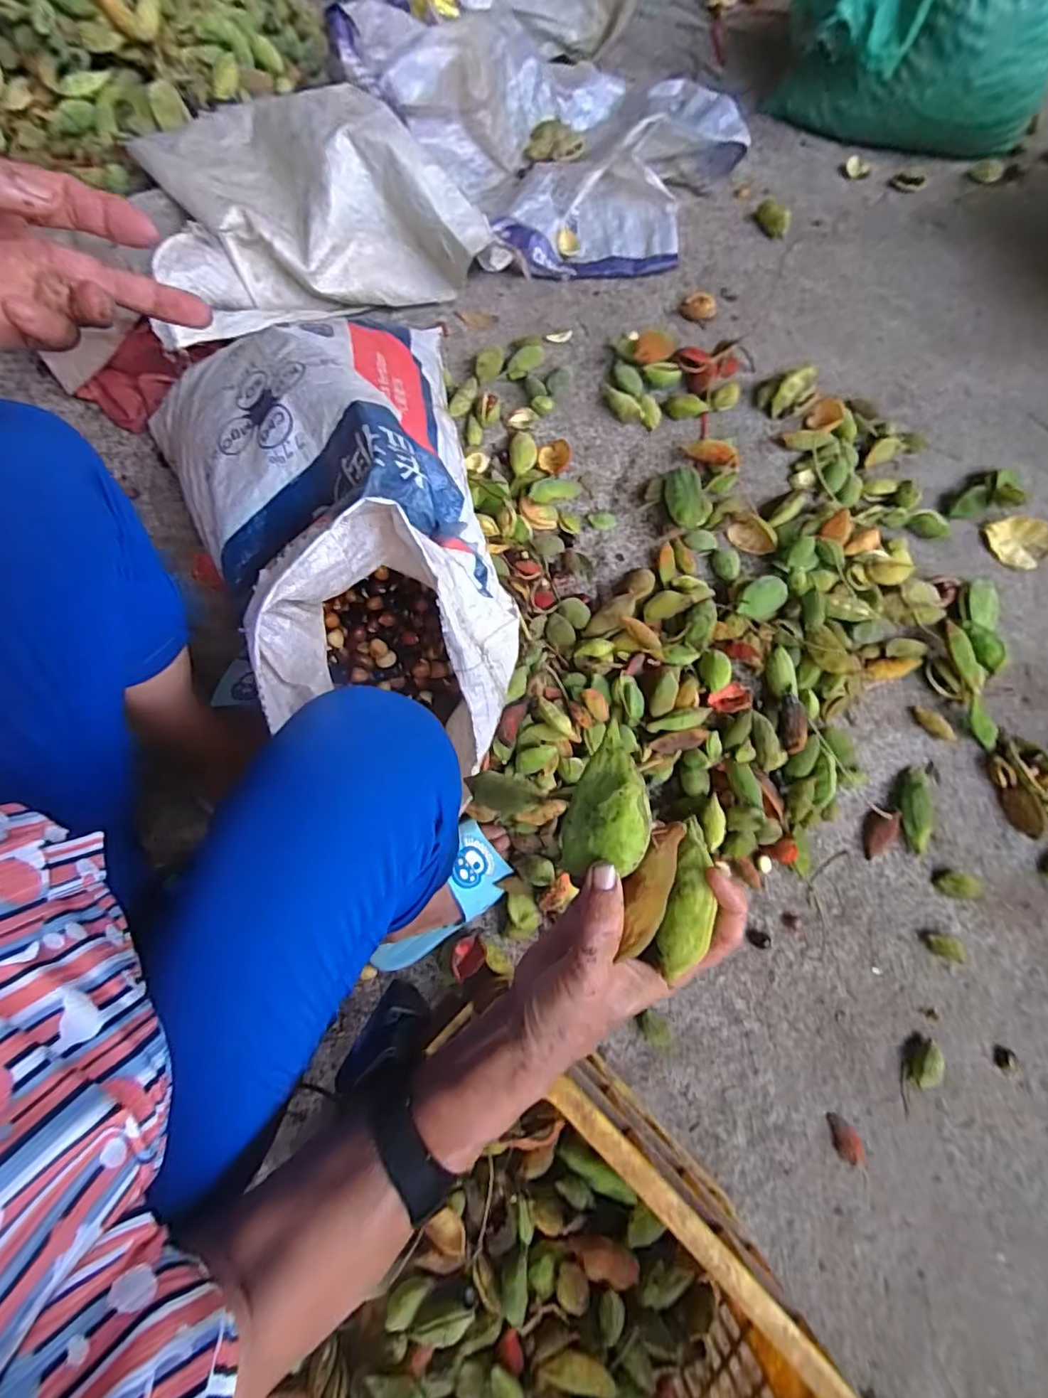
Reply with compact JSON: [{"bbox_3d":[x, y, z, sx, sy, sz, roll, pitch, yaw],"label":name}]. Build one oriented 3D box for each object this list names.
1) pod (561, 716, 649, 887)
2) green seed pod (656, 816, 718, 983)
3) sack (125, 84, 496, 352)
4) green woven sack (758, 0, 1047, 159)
[{"bbox_3d":[0.052,0.064,0.315,0.049,0.034,0.090,26,106,38],"label":"pod"},{"bbox_3d":[0.093,0.108,0.313,0.022,0.020,0.085,16,63,3],"label":"green seed pod"},{"bbox_3d":[-0.382,-0.816,0.937,0.490,0.199,0.425,-26,78,-7],"label":"sack"},{"bbox_3d":[0.779,-1.296,1.054,0.491,0.292,0.291,1,76,-1],"label":"green woven sack"}]

